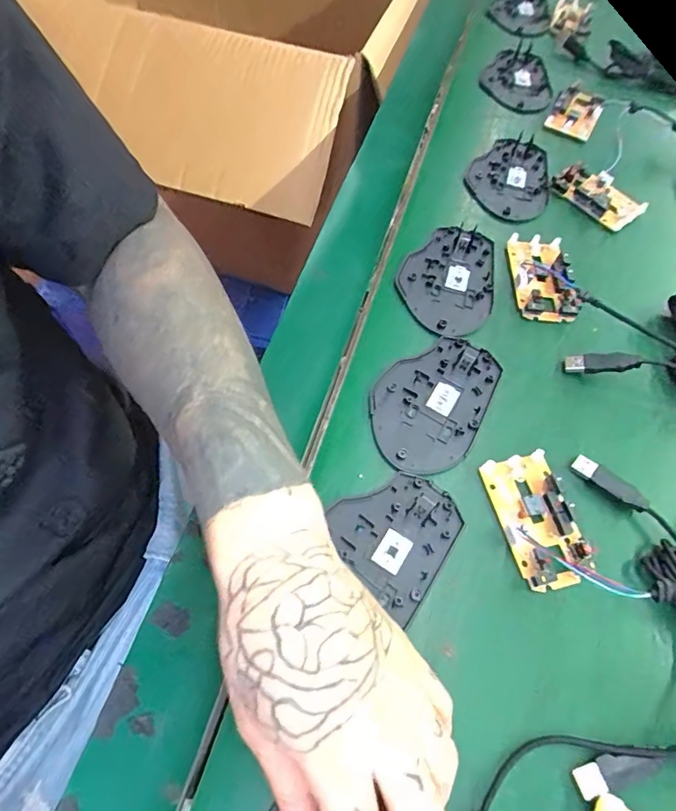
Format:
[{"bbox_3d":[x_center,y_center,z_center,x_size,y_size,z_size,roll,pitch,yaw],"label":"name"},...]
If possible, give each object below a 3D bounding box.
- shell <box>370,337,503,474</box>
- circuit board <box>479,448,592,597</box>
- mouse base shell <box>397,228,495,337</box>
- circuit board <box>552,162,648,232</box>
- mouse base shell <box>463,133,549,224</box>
[{"bbox_3d":[0.063,-0.004,0.339,0.070,0.006,0.107,29,64,11],"label":"shell"},{"bbox_3d":[0.120,0.067,0.301,0.042,0.013,0.078,-11,63,-10],"label":"circuit board"},{"bbox_3d":[0.087,-0.100,0.394,0.071,0.008,0.107,22,62,8],"label":"mouse base shell"},{"bbox_3d":[0.237,-0.192,0.459,0.075,0.014,0.052,41,66,17],"label":"circuit board"},{"bbox_3d":[0.159,-0.211,0.465,0.074,0.013,0.110,22,62,8],"label":"mouse base shell"}]

